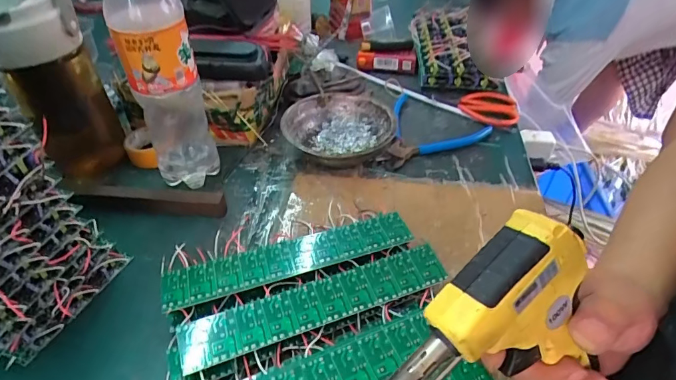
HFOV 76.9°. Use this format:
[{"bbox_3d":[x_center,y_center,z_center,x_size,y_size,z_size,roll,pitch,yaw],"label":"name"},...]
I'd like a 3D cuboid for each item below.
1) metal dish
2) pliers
[{"bbox_3d":[0.002,-0.067,0.494,0.130,0.038,0.122,-29,49,-28],"label":"metal dish"},{"bbox_3d":[0.101,-0.093,0.534,0.133,0.026,0.131,-16,44,-17],"label":"pliers"}]

